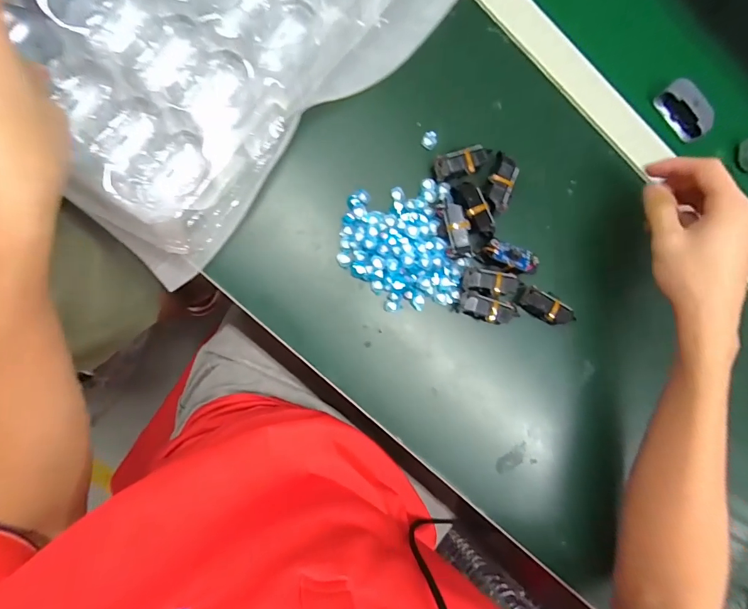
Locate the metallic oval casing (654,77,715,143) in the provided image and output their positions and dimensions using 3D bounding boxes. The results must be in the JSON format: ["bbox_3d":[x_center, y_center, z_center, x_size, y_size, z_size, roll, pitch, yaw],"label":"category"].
[{"bbox_3d":[0.307,-0.190,0.392,0.021,0.025,0.058,-32,93,-9],"label":"metallic oval casing"}]

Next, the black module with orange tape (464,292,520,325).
[{"bbox_3d":[0.103,0.005,0.353,0.046,0.018,0.021,13,86,-9],"label":"black module with orange tape"}]

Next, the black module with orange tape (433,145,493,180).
[{"bbox_3d":[0.077,-0.124,0.353,0.049,0.018,0.022,-18,91,-10],"label":"black module with orange tape"}]

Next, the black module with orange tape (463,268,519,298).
[{"bbox_3d":[0.108,-0.018,0.354,0.055,0.015,0.021,6,87,-9],"label":"black module with orange tape"}]

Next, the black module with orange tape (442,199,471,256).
[{"bbox_3d":[0.070,-0.066,0.348,0.018,0.018,0.047,-13,90,-10],"label":"black module with orange tape"}]

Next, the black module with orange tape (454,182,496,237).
[{"bbox_3d":[0.088,-0.082,0.353,0.022,0.017,0.049,-24,92,-10],"label":"black module with orange tape"}]

